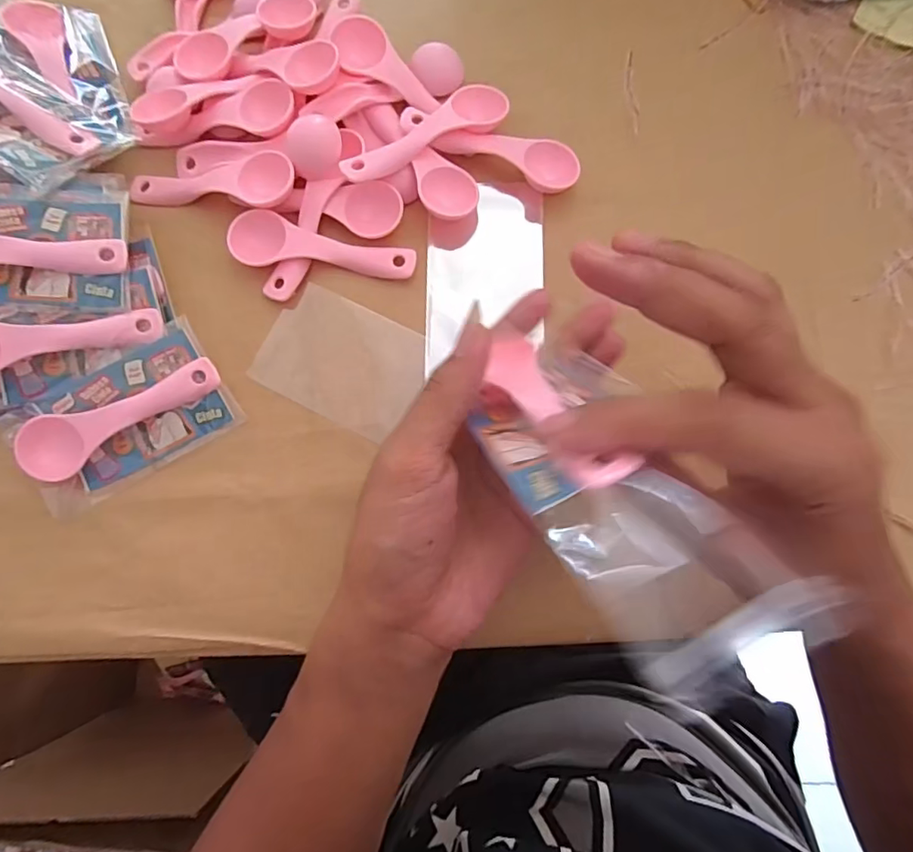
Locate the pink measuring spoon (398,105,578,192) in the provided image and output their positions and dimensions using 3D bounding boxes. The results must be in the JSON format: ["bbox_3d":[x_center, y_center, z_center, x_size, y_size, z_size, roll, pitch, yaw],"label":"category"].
[{"bbox_3d":[0.021,-0.173,0.332,0.111,0.017,0.033,21,80,5],"label":"pink measuring spoon"}]

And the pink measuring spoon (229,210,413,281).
[{"bbox_3d":[-0.081,-0.110,0.325,0.111,0.011,0.032,4,79,1],"label":"pink measuring spoon"}]

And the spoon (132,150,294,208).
[{"bbox_3d":[-0.150,-0.148,0.329,0.106,0.011,0.034,-1,78,13],"label":"spoon"}]

